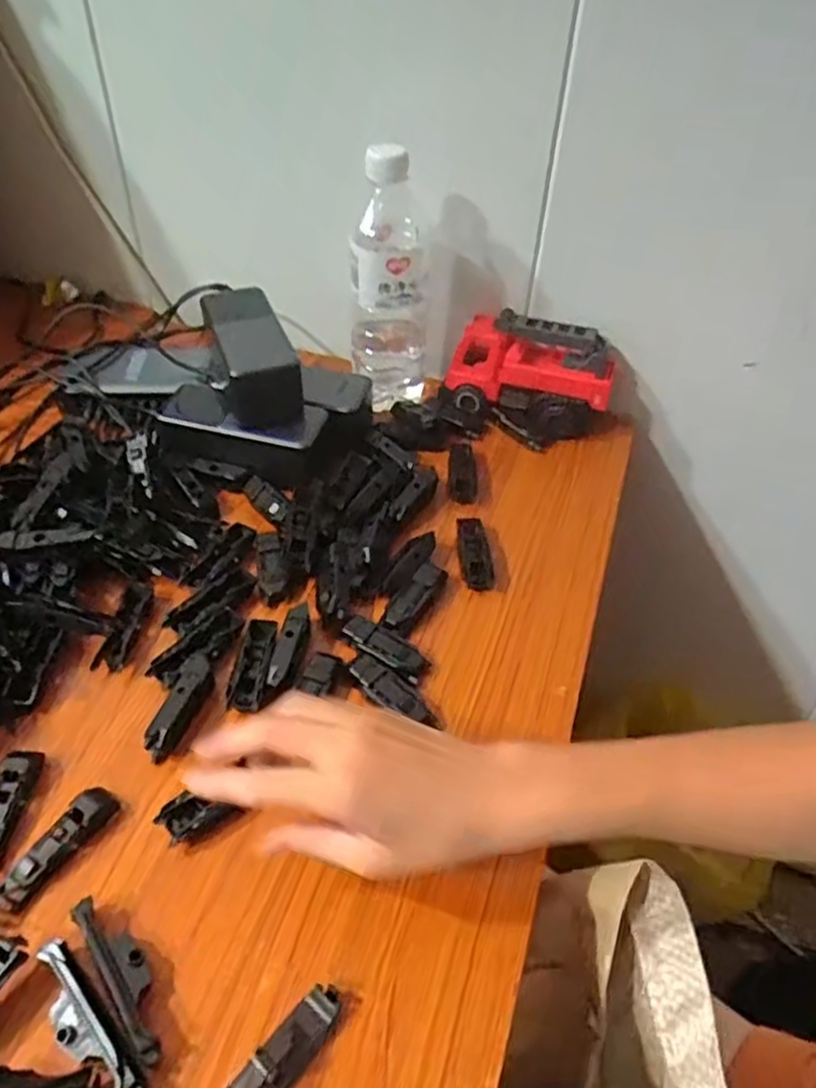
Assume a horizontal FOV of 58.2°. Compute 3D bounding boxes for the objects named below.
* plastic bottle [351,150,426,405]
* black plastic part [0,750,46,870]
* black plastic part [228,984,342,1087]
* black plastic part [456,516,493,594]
[{"bbox_3d":[-0.013,-0.219,0.602,0.066,0.187,0.064,3,45,-1],"label":"plastic bottle"},{"bbox_3d":[-0.215,0.140,0.391,0.020,0.010,0.066,2,45,-2],"label":"black plastic part"},{"bbox_3d":[-0.057,0.224,0.315,0.019,0.018,0.074,33,51,26],"label":"black plastic part"},{"bbox_3d":[0.048,0.006,0.538,0.023,0.012,0.067,-2,45,-7],"label":"black plastic part"}]

